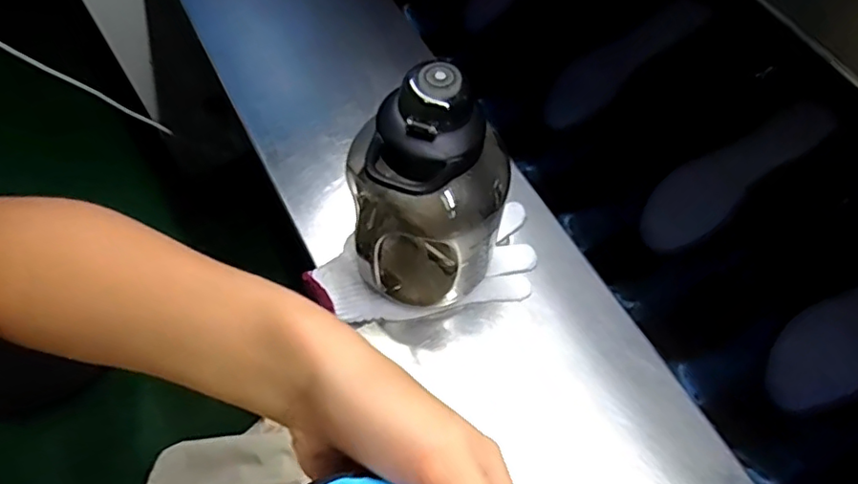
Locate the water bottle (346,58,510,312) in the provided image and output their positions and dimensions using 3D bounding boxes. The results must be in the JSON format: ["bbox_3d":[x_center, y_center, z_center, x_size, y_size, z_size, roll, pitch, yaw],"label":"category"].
[{"bbox_3d":[0.002,-0.022,0.481,0.100,0.231,0.104,23,63,12],"label":"water bottle"}]

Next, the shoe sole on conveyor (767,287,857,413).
[{"bbox_3d":[0.414,0.074,0.564,0.218,0.009,0.072,-42,67,8],"label":"shoe sole on conveyor"}]

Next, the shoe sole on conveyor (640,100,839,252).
[{"bbox_3d":[0.328,-0.076,0.645,0.226,0.023,0.073,-37,66,3],"label":"shoe sole on conveyor"}]

